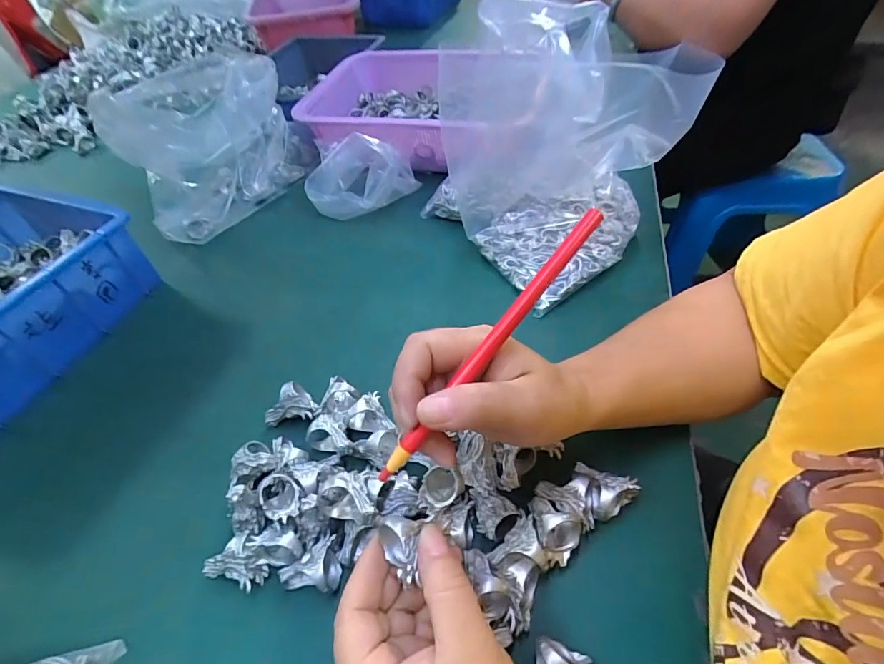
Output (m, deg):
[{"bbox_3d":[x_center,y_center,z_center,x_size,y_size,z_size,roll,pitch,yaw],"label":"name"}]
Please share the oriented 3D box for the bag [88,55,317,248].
[{"bbox_3d":[-0.275,-0.226,0.537,0.113,0.132,0.225,32,61,28],"label":"bag"}]

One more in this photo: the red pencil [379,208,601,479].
[{"bbox_3d":[0.025,0.005,0.215,0.009,0.006,0.168,38,86,31],"label":"red pencil"}]

